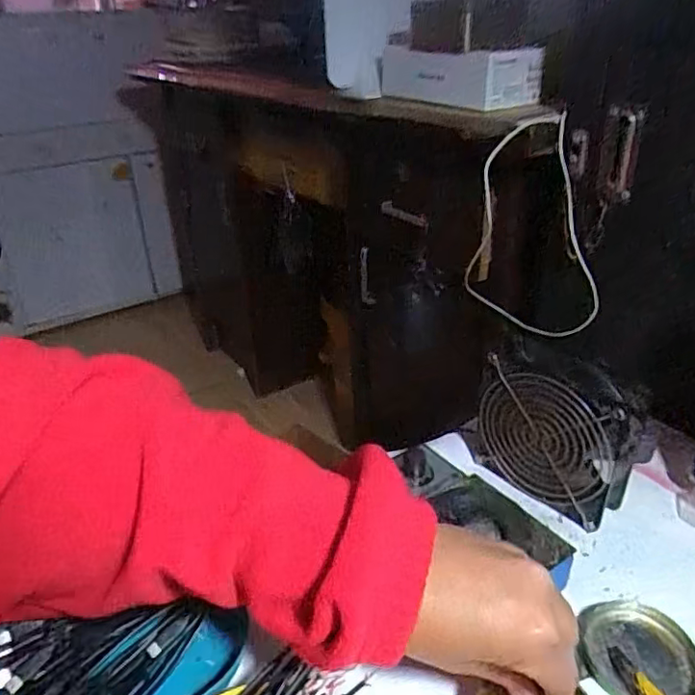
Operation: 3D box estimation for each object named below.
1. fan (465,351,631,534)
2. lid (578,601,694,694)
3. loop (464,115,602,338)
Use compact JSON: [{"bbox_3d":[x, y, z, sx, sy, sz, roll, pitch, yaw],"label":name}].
[{"bbox_3d":[0.157,0.064,0.483,0.043,0.126,0.134,-26,37,-35],"label":"fan"},{"bbox_3d":[0.182,0.192,0.370,0.066,0.012,0.067,-2,30,1],"label":"lid"},{"bbox_3d":[0.192,-0.119,0.610,0.133,0.218,0.066,5,31,13],"label":"loop"}]

